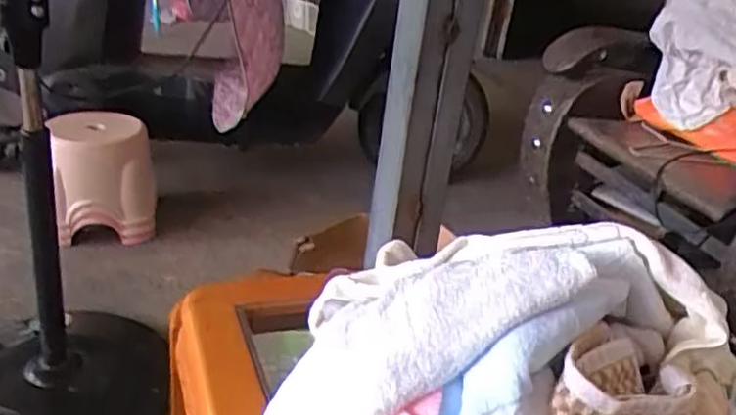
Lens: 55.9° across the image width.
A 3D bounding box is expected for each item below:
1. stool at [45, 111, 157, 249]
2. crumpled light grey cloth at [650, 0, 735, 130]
[{"bbox_3d":[-0.629,-0.072,1.661,0.226,0.256,0.288,-5,28,-25],"label":"stool"},{"bbox_3d":[0.848,-0.361,1.622,0.261,0.320,0.242,1,26,-13],"label":"crumpled light grey cloth"}]

